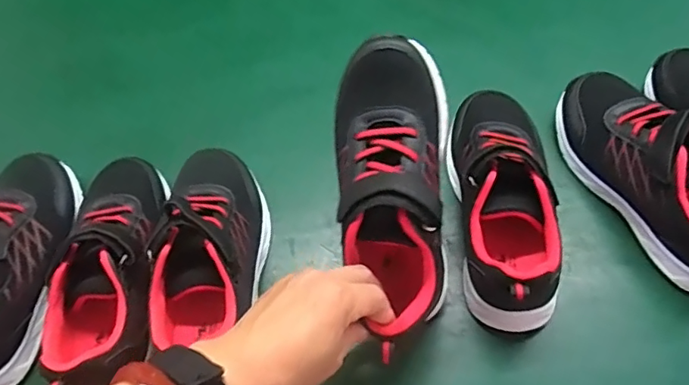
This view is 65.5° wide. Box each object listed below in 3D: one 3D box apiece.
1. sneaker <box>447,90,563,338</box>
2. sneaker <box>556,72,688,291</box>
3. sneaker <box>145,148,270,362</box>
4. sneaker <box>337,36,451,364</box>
[{"bbox_3d":[0.132,0.003,0.451,0.083,0.098,0.214,0,57,7],"label":"sneaker"},{"bbox_3d":[0.264,-0.022,0.453,0.086,0.100,0.220,-24,57,-9],"label":"sneaker"},{"bbox_3d":[-0.111,0.031,0.442,0.077,0.086,0.177,-5,56,1],"label":"sneaker"},{"bbox_3d":[0.036,-0.004,0.387,0.081,0.078,0.209,-3,85,2],"label":"sneaker"}]

